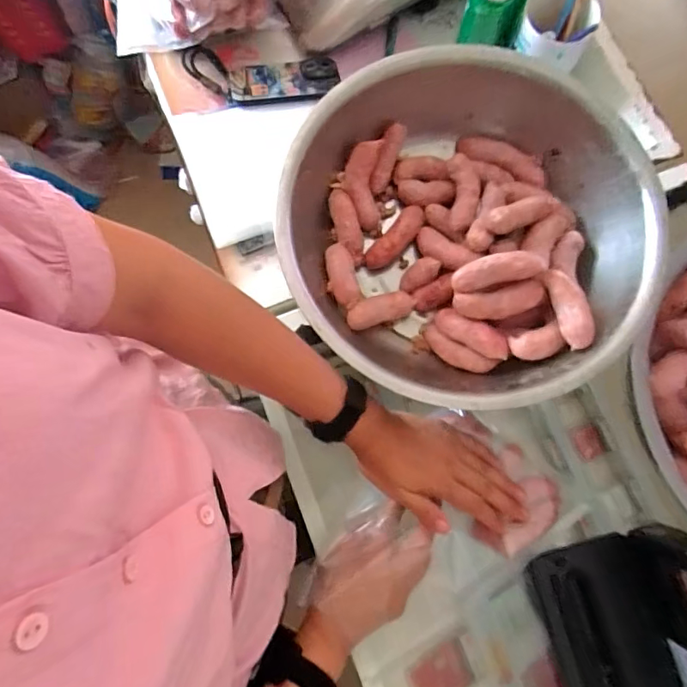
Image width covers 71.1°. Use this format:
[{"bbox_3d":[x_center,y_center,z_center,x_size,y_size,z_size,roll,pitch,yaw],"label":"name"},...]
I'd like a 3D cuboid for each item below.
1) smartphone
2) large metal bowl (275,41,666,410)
[{"bbox_3d":[-0.085,-0.371,0.683,0.152,0.013,0.073,-6,79,-1],"label":"smartphone"},{"bbox_3d":[0.119,-0.116,0.520,0.348,0.103,0.358,0,79,0],"label":"large metal bowl"}]

